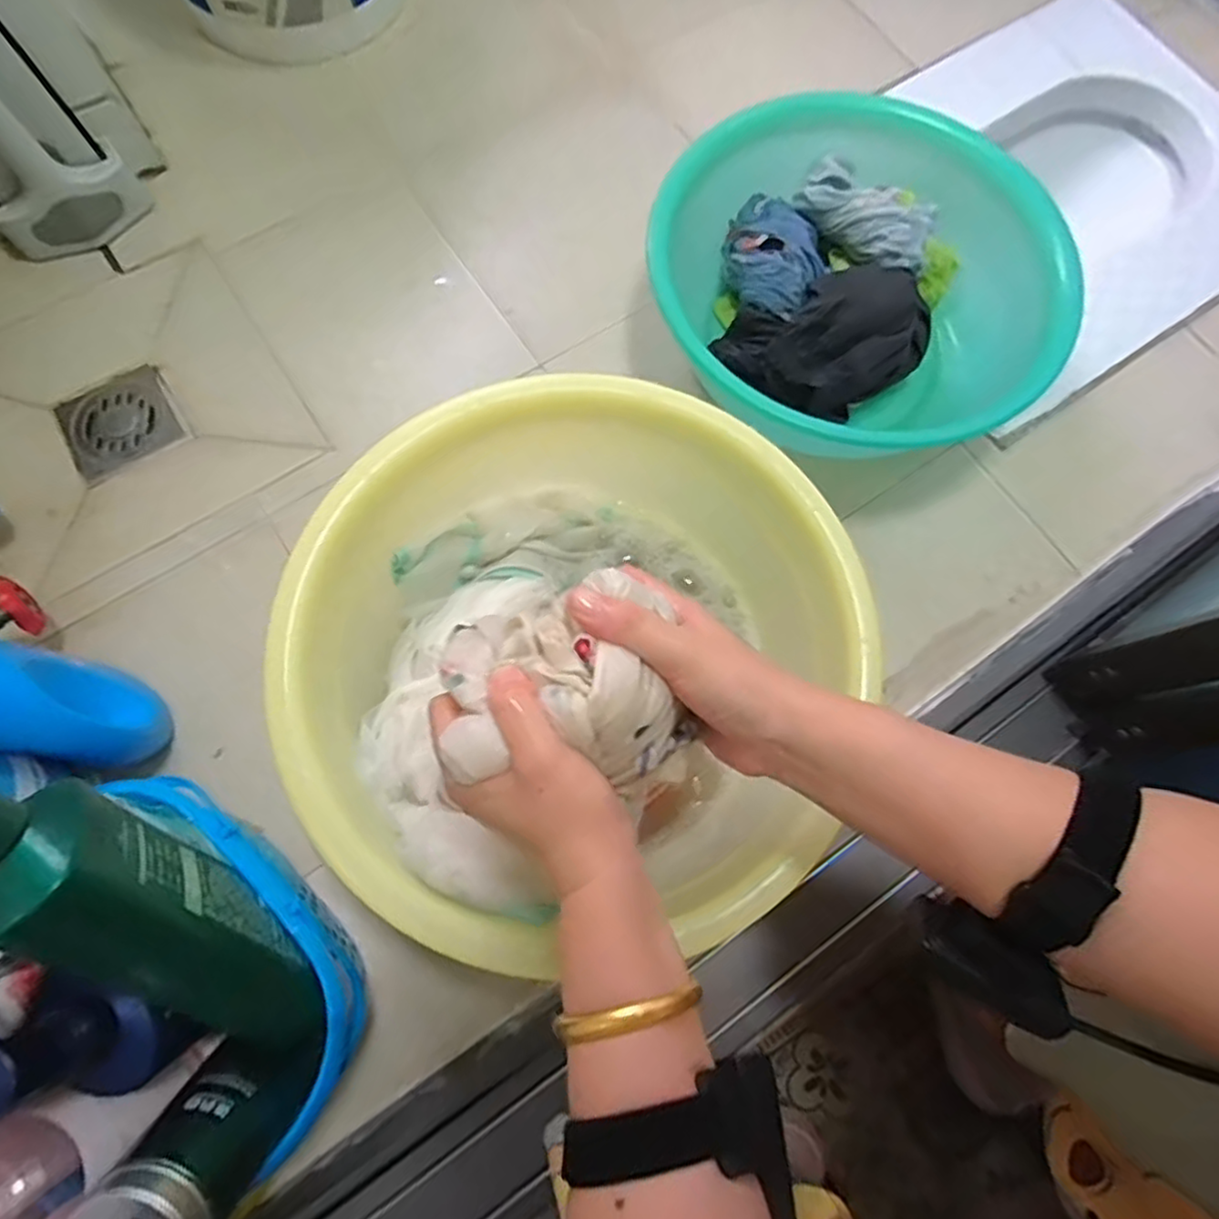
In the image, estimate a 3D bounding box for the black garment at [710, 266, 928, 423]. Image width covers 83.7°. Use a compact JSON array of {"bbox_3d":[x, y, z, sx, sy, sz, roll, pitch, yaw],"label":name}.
[{"bbox_3d":[0.201,-0.259,0.629,0.154,0.072,0.138,-34,78,-10],"label":"black garment"}]

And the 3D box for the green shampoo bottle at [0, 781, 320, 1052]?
[{"bbox_3d":[-0.253,0.149,0.348,0.058,0.266,0.060,-37,36,-11],"label":"green shampoo bottle"}]

